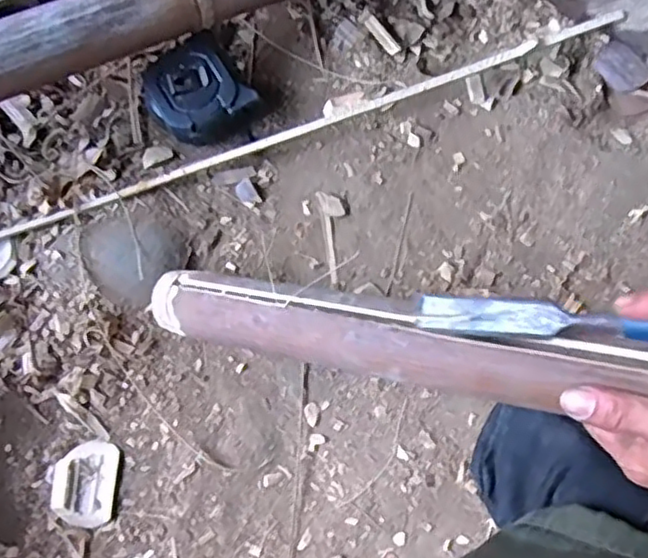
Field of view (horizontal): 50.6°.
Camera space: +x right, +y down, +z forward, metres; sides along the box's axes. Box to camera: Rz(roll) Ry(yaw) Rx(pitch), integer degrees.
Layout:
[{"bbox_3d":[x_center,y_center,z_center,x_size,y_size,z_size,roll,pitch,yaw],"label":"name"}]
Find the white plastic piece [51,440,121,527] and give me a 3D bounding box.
[{"bbox_3d":[-0.189,0.162,0.542,0.046,0.016,0.063,5,79,1],"label":"white plastic piece"}]

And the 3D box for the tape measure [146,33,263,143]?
[{"bbox_3d":[-0.108,-0.158,0.587,0.081,0.034,0.081,-32,81,-5],"label":"tape measure"}]

